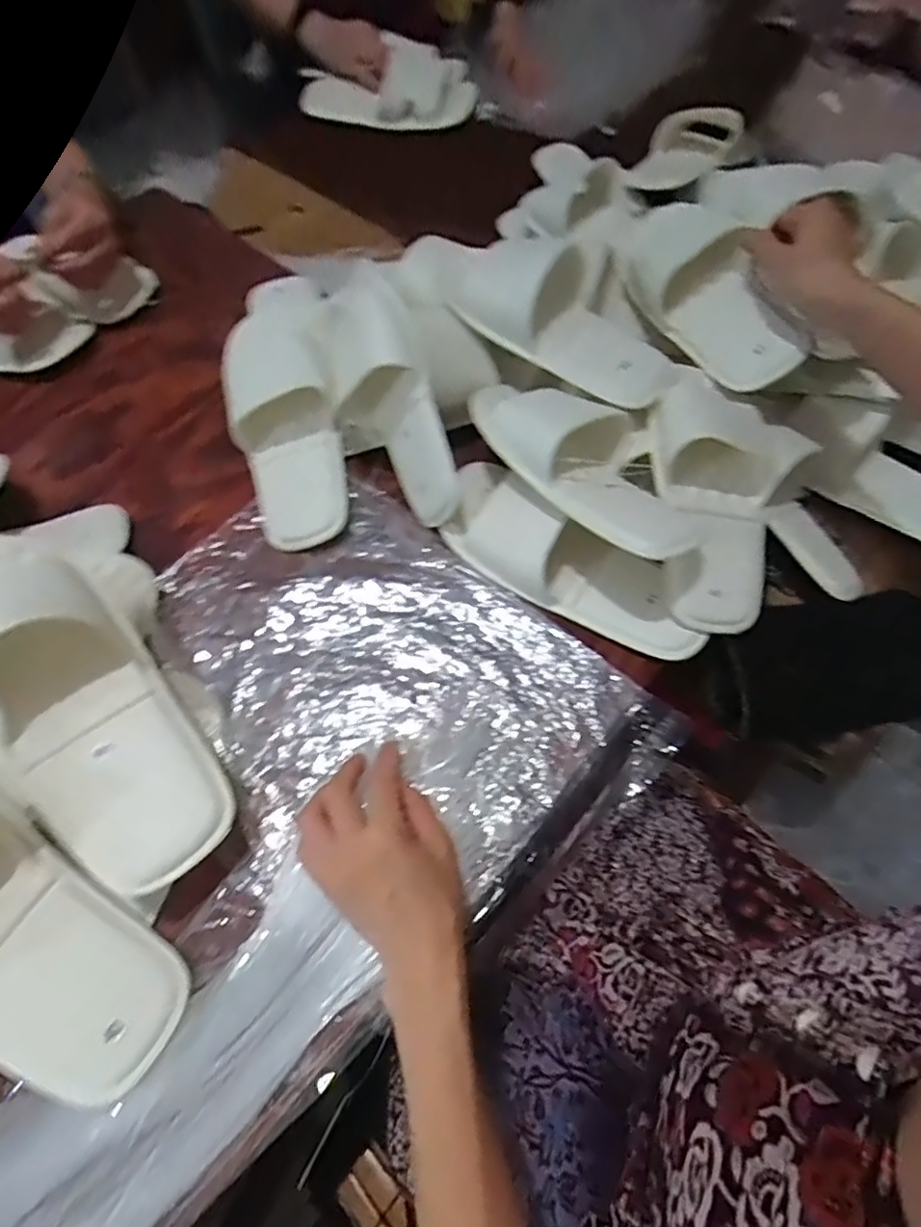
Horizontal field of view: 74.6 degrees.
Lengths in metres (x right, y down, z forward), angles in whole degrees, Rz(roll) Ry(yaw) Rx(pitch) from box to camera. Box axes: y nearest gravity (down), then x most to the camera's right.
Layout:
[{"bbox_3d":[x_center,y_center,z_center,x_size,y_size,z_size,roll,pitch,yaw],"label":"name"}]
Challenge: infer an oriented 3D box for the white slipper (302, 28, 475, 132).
[{"bbox_3d":[-0.126,-0.882,1.007,0.294,0.081,0.119,15,66,9],"label":"white slipper"}]

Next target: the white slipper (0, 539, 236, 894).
[{"bbox_3d":[-0.257,0.050,0.379,0.106,0.073,0.277,-41,84,-16],"label":"white slipper"}]

